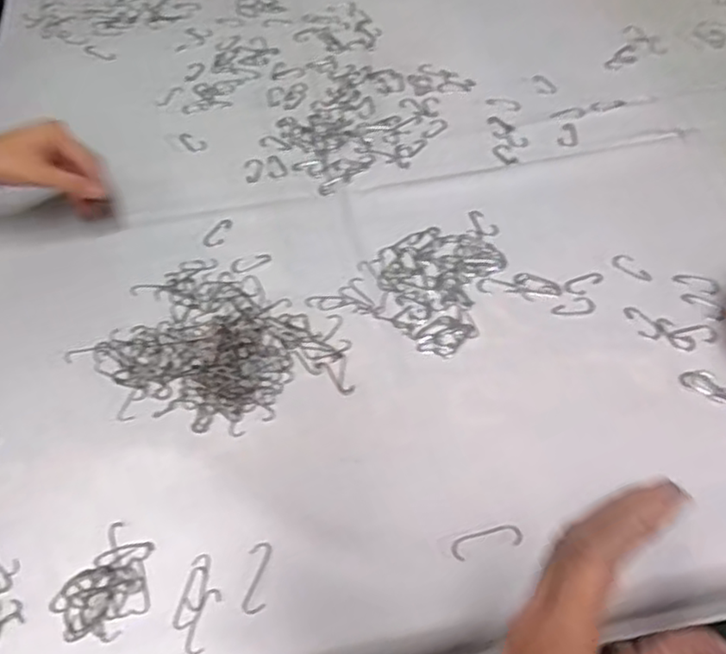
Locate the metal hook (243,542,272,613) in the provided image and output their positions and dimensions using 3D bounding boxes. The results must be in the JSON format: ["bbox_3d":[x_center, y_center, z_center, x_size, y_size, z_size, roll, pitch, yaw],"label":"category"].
[{"bbox_3d":[-0.072,0.172,0.453,0.015,0.004,0.047,-1,56,3],"label":"metal hook"}]

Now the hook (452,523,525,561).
[{"bbox_3d":[0.087,0.151,0.463,0.051,0.004,0.017,-13,56,-5],"label":"hook"}]

